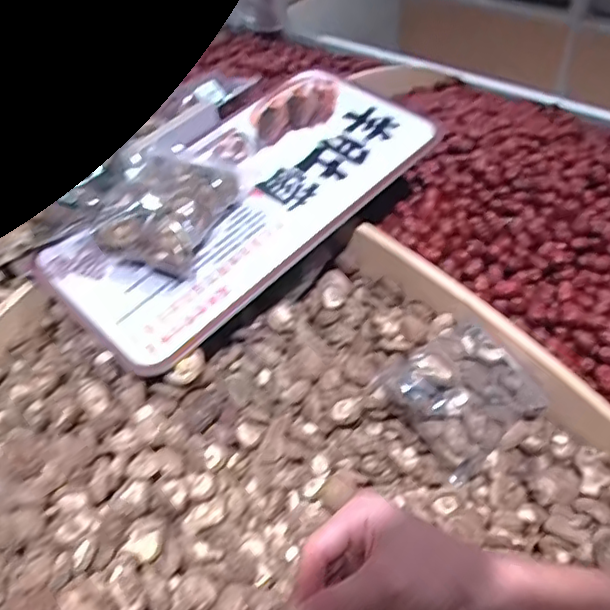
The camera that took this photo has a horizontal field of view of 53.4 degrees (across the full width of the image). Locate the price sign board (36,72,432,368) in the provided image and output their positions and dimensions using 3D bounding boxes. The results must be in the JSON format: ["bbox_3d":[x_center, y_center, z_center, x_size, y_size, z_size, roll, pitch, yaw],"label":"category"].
[{"bbox_3d":[-0.073,-0.133,0.734,0.233,0.013,0.476,34,64,27],"label":"price sign board"}]

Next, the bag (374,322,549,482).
[{"bbox_3d":[0.177,0.094,0.654,0.162,0.043,0.132,-30,82,-29],"label":"bag"}]

